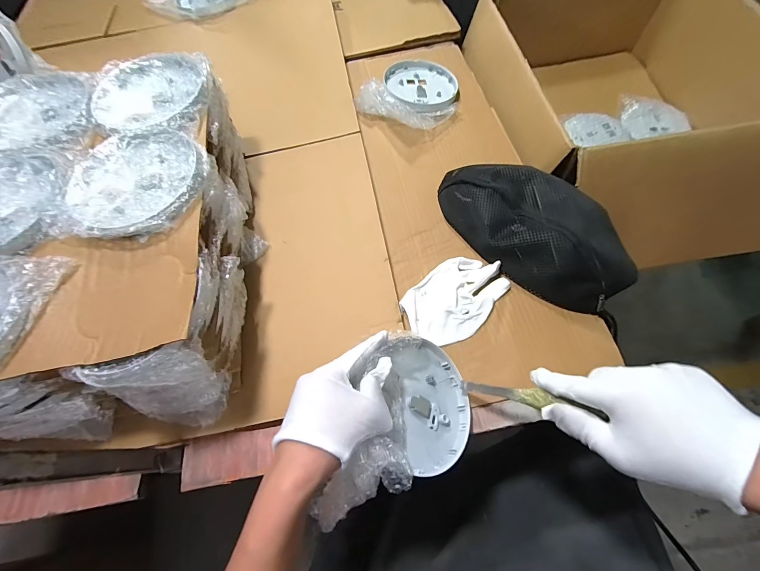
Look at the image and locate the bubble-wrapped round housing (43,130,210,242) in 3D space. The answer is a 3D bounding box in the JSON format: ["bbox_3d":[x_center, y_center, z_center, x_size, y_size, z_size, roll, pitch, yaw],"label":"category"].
[{"bbox_3d":[-0.259,-0.111,0.350,0.140,0.015,0.136,-1,64,3],"label":"bubble-wrapped round housing"}]

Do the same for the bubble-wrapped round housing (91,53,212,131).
[{"bbox_3d":[-0.287,-0.243,0.412,0.140,0.020,0.131,0,64,3],"label":"bubble-wrapped round housing"}]

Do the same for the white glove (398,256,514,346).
[{"bbox_3d":[0.099,0.016,0.437,0.136,0.022,0.094,-41,69,-16],"label":"white glove"}]

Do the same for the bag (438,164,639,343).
[{"bbox_3d":[0.212,-0.090,0.447,0.283,0.071,0.151,35,71,18],"label":"bag"}]

